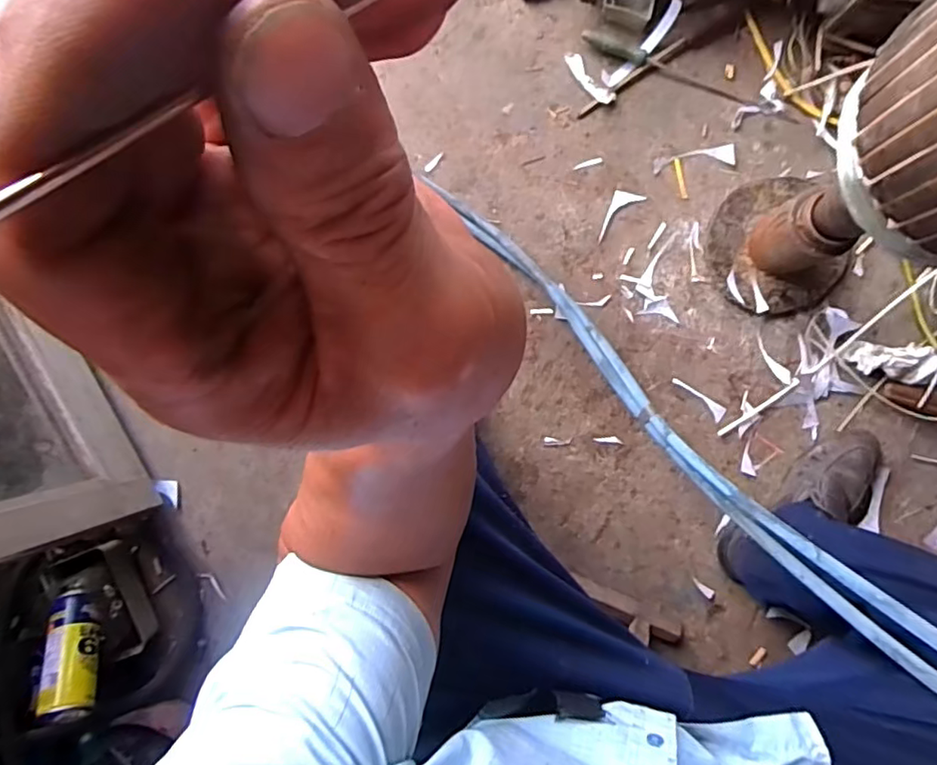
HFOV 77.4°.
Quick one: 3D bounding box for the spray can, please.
[{"bbox_3d":[-0.581,0.390,0.863,0.069,0.064,0.197,-22,57,2],"label":"spray can"}]

